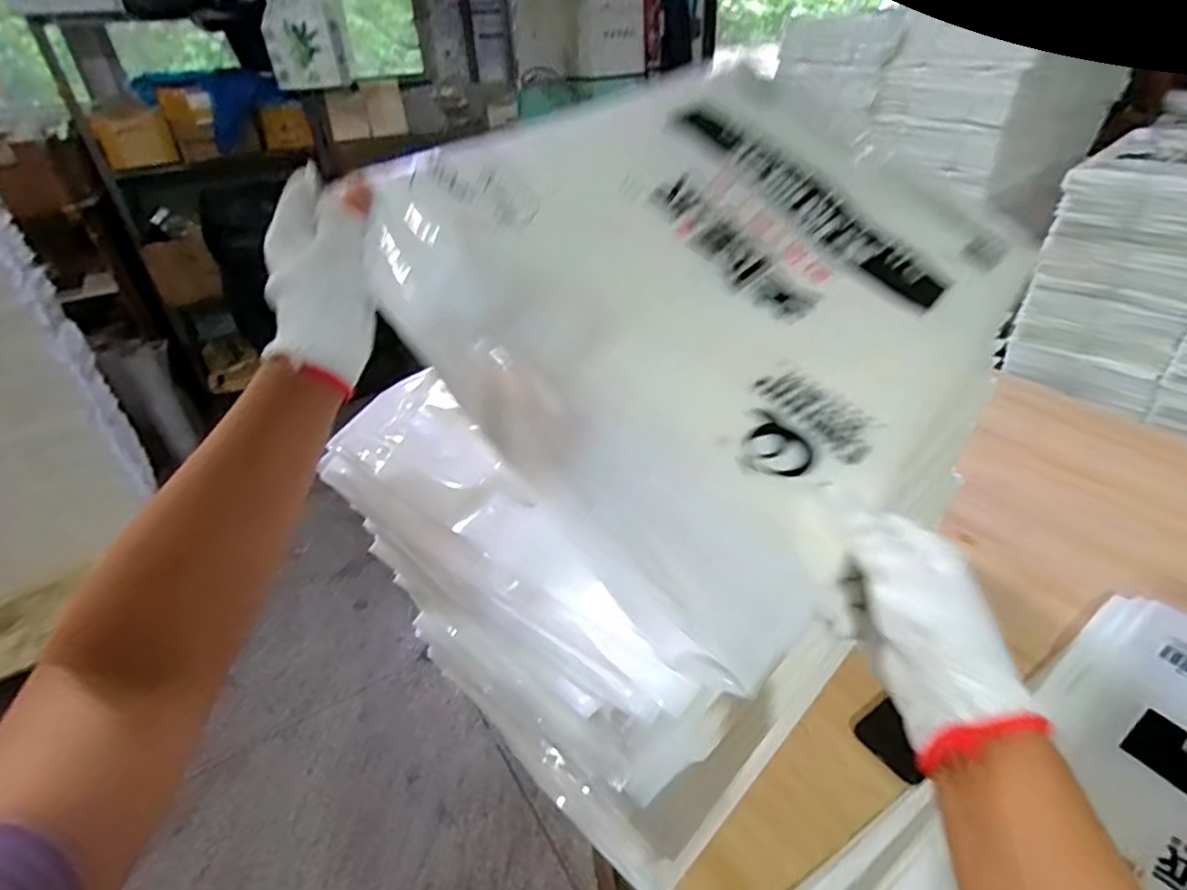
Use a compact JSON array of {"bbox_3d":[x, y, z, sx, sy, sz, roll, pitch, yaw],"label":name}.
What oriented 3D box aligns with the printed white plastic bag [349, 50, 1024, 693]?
[{"bbox_3d":[0.121,-0.138,0.457,0.372,0.031,0.519,45,58,8],"label":"printed white plastic bag"}]

